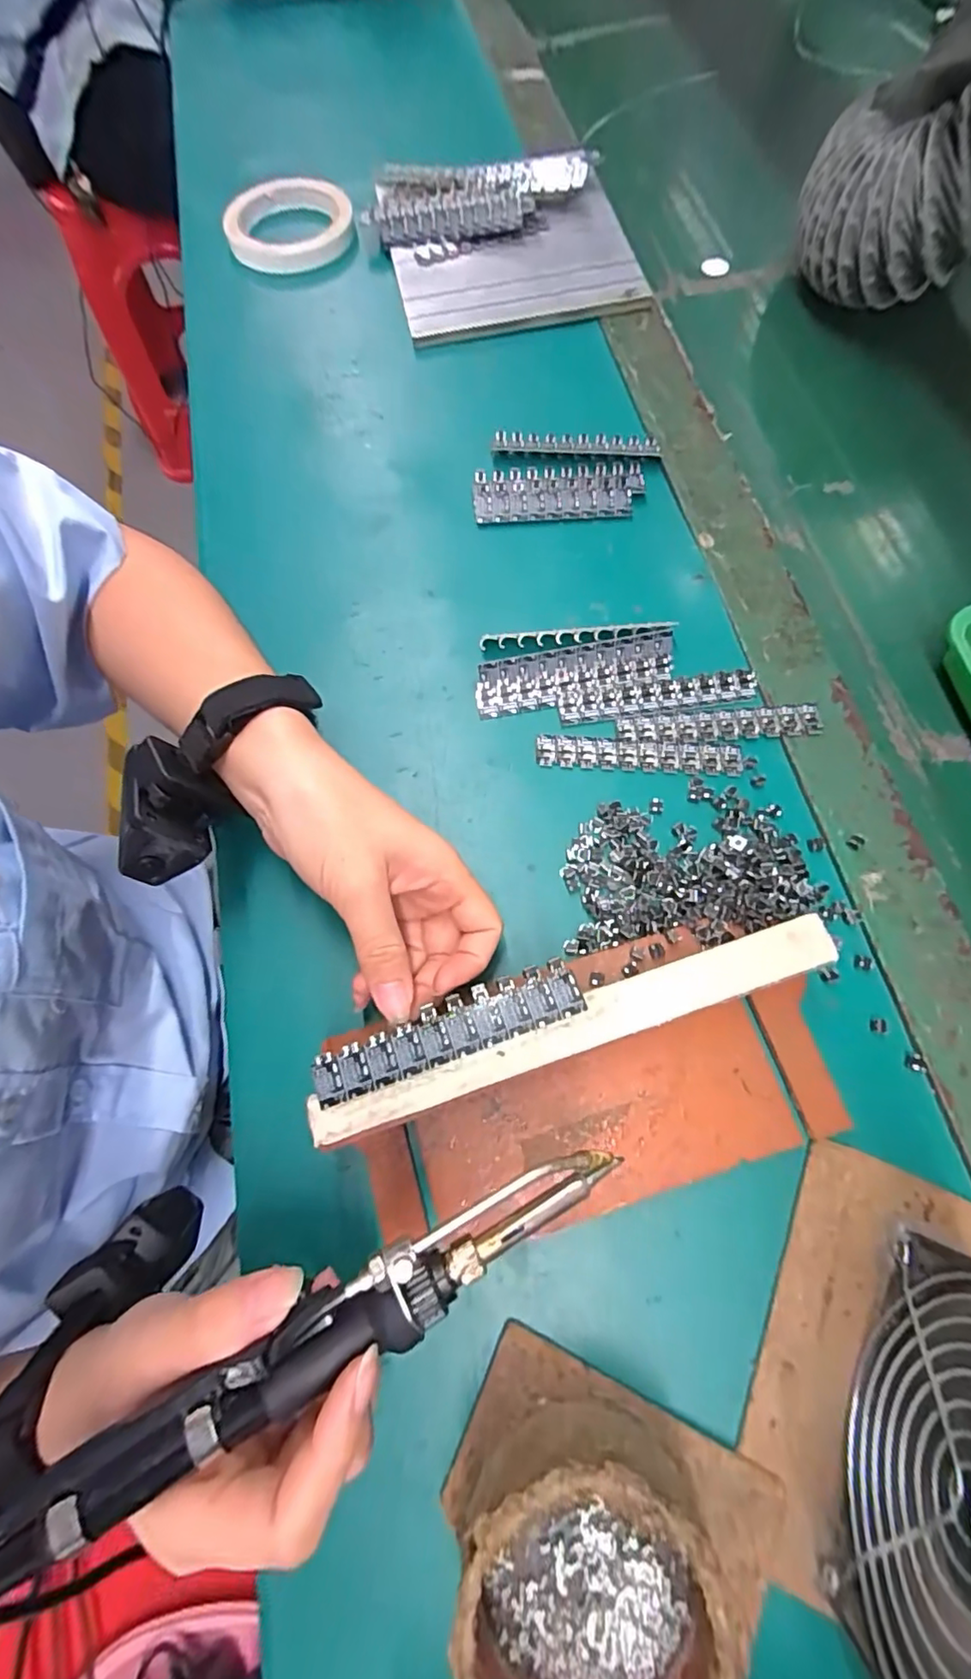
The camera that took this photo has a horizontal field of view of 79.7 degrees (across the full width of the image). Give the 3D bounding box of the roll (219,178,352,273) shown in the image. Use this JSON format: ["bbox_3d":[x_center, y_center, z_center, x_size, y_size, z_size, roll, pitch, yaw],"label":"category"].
[{"bbox_3d":[-0.160,-0.491,0.468,0.095,0.020,0.095,-1,70,2],"label":"roll"}]

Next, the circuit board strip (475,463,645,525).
[{"bbox_3d":[0.046,-0.221,0.368,0.106,0.011,0.037,-4,70,1],"label":"circuit board strip"}]

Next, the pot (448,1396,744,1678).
[{"bbox_3d":[0.033,0.242,0.189,0.080,0.044,0.082,-1,70,2],"label":"pot"}]

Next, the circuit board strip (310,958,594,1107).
[{"bbox_3d":[-0.015,0.076,0.229,0.108,0.004,0.022,-20,71,-5],"label":"circuit board strip"}]

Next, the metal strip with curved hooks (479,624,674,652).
[{"bbox_3d":[0.051,-0.117,0.330,0.107,0.011,0.007,-3,70,1],"label":"metal strip with curved hooks"}]

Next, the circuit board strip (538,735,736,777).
[{"bbox_3d":[0.081,-0.045,0.311,0.107,0.004,0.019,4,70,3],"label":"circuit board strip"}]

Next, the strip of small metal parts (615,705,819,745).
[{"bbox_3d":[0.127,-0.062,0.314,0.108,0.004,0.017,-3,70,1],"label":"strip of small metal parts"}]

